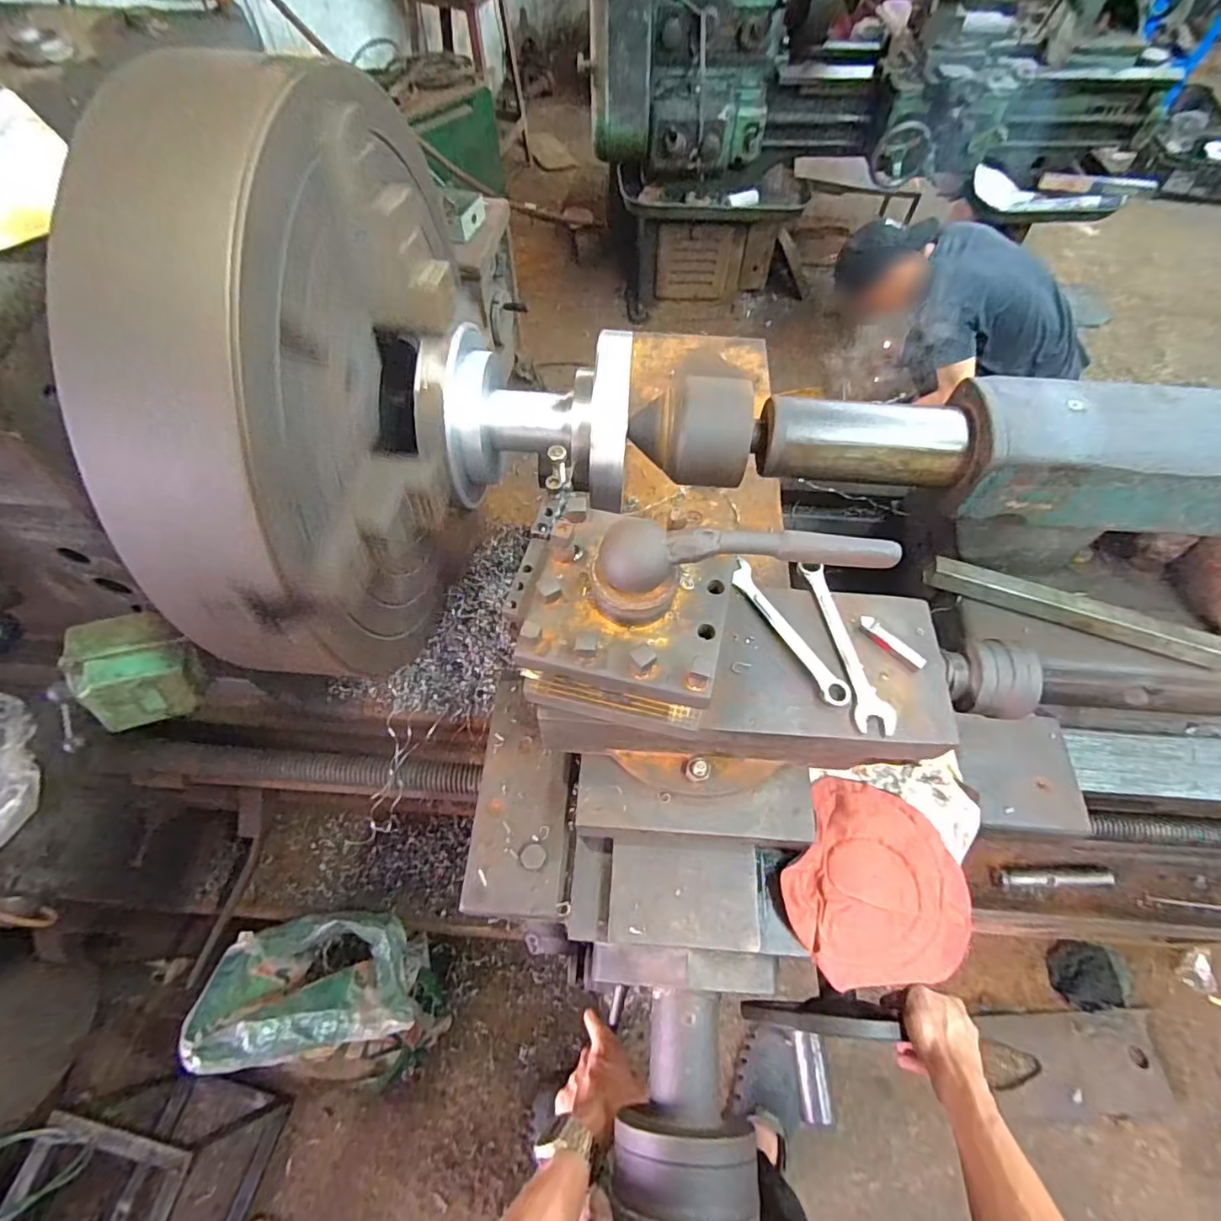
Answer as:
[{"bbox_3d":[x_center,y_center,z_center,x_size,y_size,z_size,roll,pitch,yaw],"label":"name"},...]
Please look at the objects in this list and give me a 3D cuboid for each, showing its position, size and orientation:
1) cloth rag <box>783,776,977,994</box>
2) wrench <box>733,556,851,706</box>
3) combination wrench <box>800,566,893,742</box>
[{"bbox_3d":[0.245,0.253,0.536,0.154,0.019,0.169,28,63,14],"label":"cloth rag"},{"bbox_3d":[0.147,0.014,0.500,0.028,0.011,0.156,-23,63,-14],"label":"wrench"},{"bbox_3d":[0.201,0.028,0.501,0.031,0.006,0.161,-6,60,-5],"label":"combination wrench"}]

